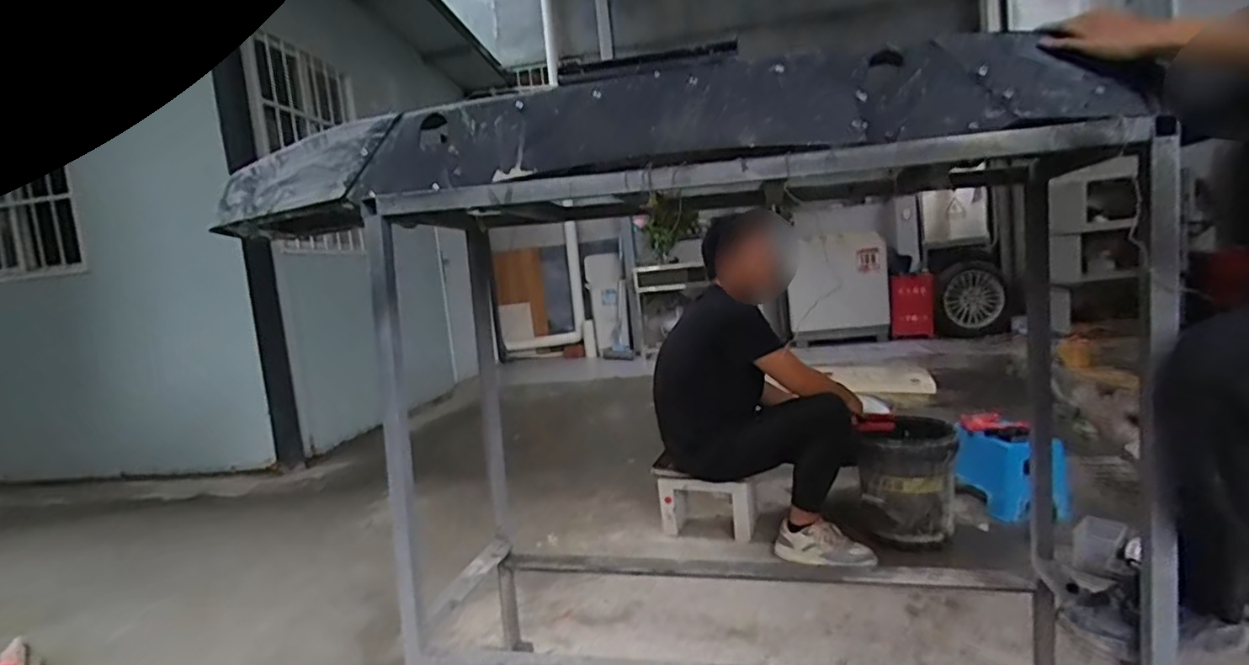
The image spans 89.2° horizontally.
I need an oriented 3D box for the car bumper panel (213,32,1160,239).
[{"bbox_3d":[-0.018,-0.324,1.078,1.508,0.314,0.095,-2,-34,13],"label":"car bumper panel"}]

